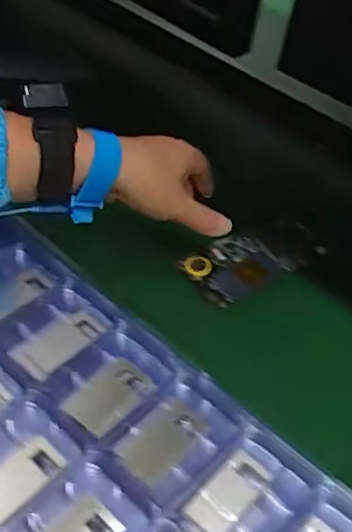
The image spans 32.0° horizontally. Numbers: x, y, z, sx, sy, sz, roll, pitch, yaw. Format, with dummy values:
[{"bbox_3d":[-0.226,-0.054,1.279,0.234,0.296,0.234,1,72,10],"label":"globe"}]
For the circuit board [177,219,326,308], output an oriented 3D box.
[{"bbox_3d":[0.070,-0.006,0.535,0.129,0.014,0.063,-22,54,-23],"label":"circuit board"}]

